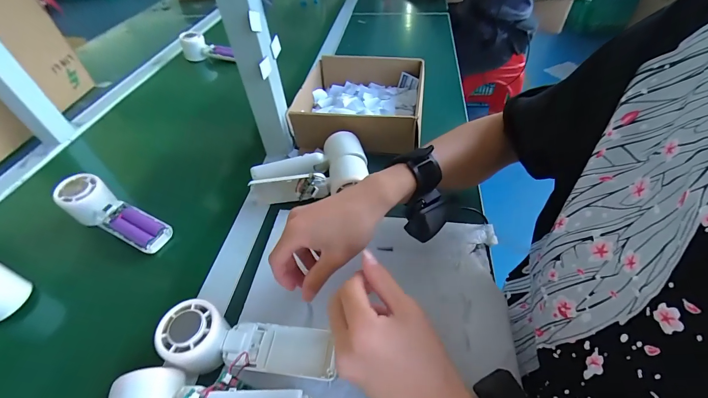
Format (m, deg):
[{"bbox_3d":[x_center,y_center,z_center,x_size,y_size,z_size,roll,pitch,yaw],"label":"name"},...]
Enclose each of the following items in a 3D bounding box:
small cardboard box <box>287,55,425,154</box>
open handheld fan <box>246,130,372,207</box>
[{"bbox_3d":[0.011,-0.174,0.574,0.215,0.074,0.213,2,47,6],"label":"small cardboard box"},{"bbox_3d":[-0.064,-0.037,0.465,0.166,0.054,0.107,-7,47,-3],"label":"open handheld fan"}]

